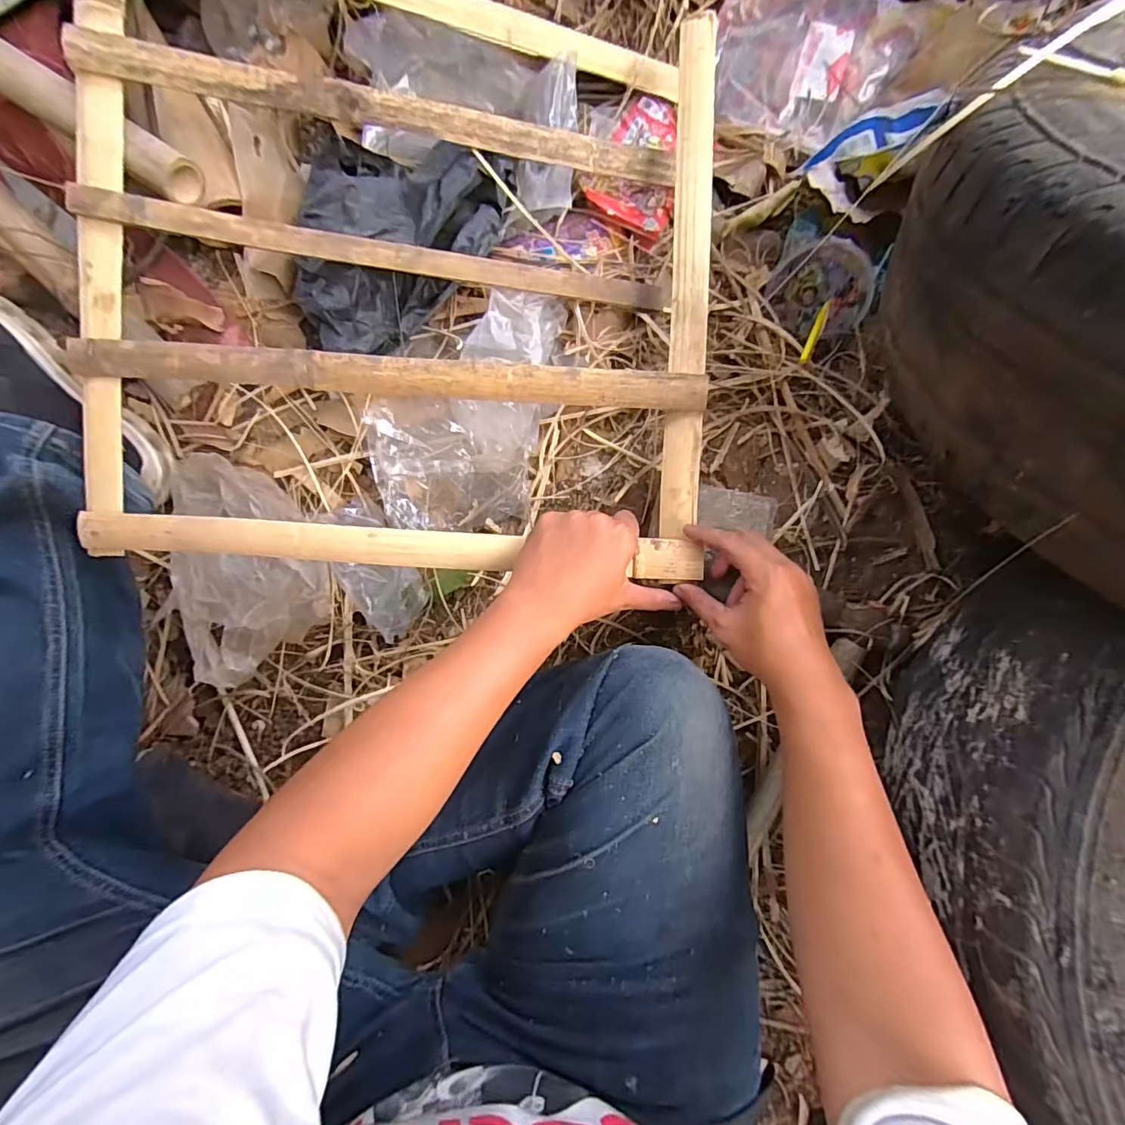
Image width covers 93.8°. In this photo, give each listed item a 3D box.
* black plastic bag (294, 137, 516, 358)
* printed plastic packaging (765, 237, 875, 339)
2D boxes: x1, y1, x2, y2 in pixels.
[{"bbox_3d":[-0.159,-0.304,0.518,0.201,0.053,0.213,4,87,4],"label":"black plastic bag"},{"bbox_3d":[0.235,-0.247,0.482,0.086,0.082,0.018,44,53,-12],"label":"printed plastic packaging"}]

